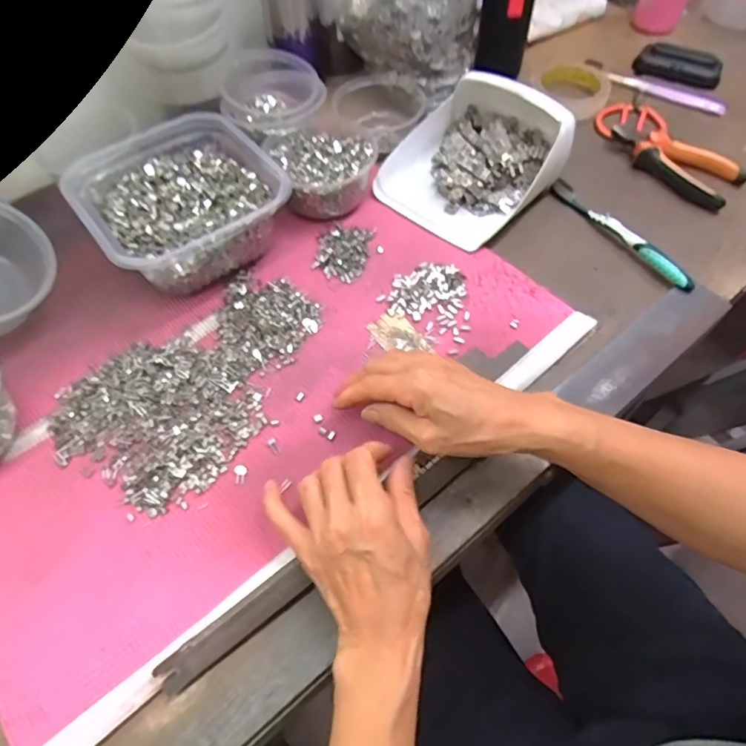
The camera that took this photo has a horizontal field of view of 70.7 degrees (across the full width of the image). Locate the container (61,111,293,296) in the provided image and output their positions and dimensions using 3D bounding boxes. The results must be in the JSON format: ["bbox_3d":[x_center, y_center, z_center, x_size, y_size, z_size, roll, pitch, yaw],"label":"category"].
[{"bbox_3d":[-0.188,-0.171,0.519,0.176,0.067,0.176,-30,65,-16],"label":"container"}]

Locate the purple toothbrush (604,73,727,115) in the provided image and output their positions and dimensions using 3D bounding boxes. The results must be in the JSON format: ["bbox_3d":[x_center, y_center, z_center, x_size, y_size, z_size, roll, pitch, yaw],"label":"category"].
[{"bbox_3d":[0.383,-0.368,0.690,0.154,0.019,0.014,19,62,10],"label":"purple toothbrush"}]

